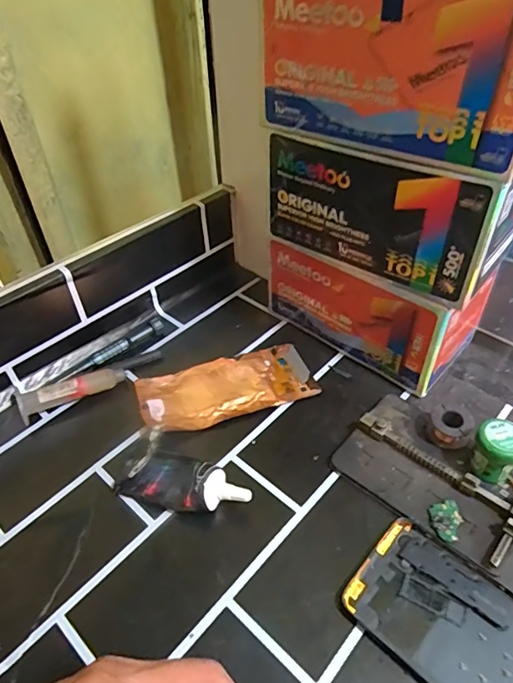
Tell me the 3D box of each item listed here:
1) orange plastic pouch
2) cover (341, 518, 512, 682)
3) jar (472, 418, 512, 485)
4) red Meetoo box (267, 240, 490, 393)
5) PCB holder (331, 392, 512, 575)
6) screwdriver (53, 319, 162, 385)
[{"bbox_3d":[-0.026,0.040,0.419,0.149,0.016,0.066,-15,45,-12],"label":"orange plastic pouch"},{"bbox_3d":[0.135,0.175,0.268,0.162,0.005,0.075,31,54,32],"label":"cover"},{"bbox_3d":[0.168,0.081,0.336,0.029,0.048,0.030,-1,43,1],"label":"jar"},{"bbox_3d":[0.104,-0.042,0.436,0.176,0.093,0.084,30,52,30],"label":"red Meetoo box"},{"bbox_3d":[0.129,0.093,0.344,0.126,0.019,0.083,32,53,31],"label":"PCB holder"},{"bbox_3d":[-0.135,0.008,0.447,0.108,0.012,0.013,-33,51,-28],"label":"screwdriver"}]

